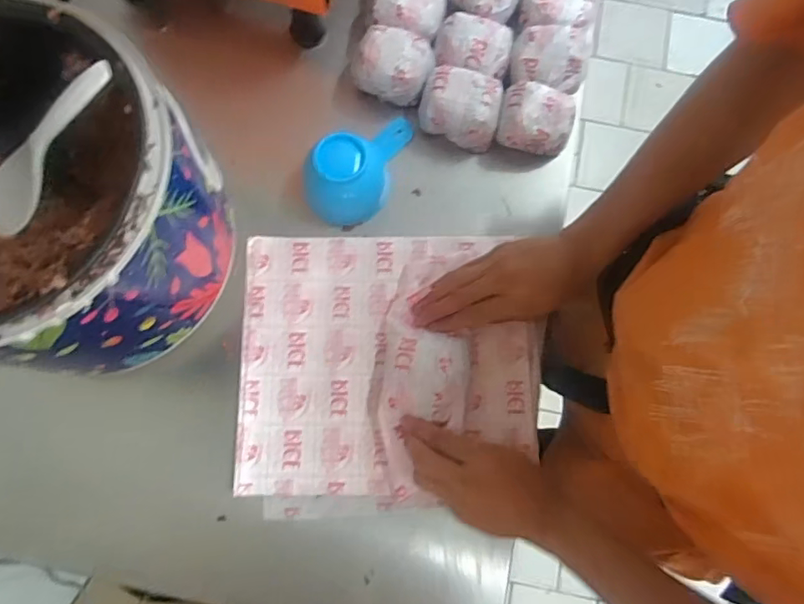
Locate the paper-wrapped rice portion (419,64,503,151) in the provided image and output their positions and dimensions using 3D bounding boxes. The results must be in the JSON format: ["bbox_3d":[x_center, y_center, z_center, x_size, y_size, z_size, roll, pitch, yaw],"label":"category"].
[{"bbox_3d":[0.061,-0.204,0.563,0.078,0.044,0.071,12,78,1],"label":"paper-wrapped rice portion"}]

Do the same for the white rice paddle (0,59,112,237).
[{"bbox_3d":[-0.272,-0.115,0.414,0.181,0.016,0.053,-32,78,30],"label":"white rice paddle"}]

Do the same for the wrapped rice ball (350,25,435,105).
[{"bbox_3d":[-0.007,-0.252,0.573,0.078,0.046,0.072,0,78,-2],"label":"wrapped rice ball"}]

